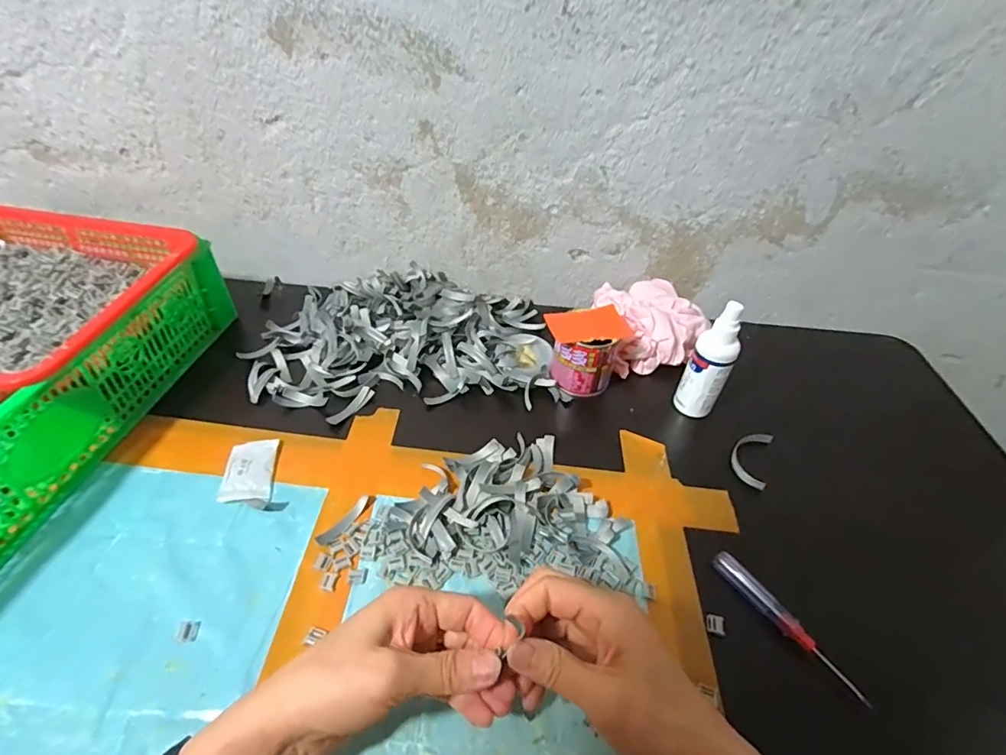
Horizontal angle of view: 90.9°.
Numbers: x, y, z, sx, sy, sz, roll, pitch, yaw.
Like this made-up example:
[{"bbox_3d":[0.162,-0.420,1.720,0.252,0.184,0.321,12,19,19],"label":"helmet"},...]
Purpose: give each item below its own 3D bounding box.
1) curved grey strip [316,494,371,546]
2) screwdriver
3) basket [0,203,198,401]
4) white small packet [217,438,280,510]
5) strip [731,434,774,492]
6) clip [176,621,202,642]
[{"bbox_3d":[-0.129,0.116,0.405,0.012,0.004,0.053,26,47,22],"label":"curved grey strip"},{"bbox_3d":[0.206,0.178,0.363,0.013,0.013,0.119,-23,49,-26],"label":"screwdriver"},{"bbox_3d":[-0.478,-0.077,0.476,0.302,0.069,0.243,6,43,2],"label":"basket"},{"bbox_3d":[-0.220,0.083,0.434,0.039,0.009,0.071,-3,43,-7],"label":"white small packet"},{"bbox_3d":[0.242,0.078,0.484,0.031,0.014,0.068,21,45,17],"label":"strip"},{"bbox_3d":[-0.217,0.175,0.342,0.014,0.004,0.013,-1,43,-6],"label":"clip"}]

